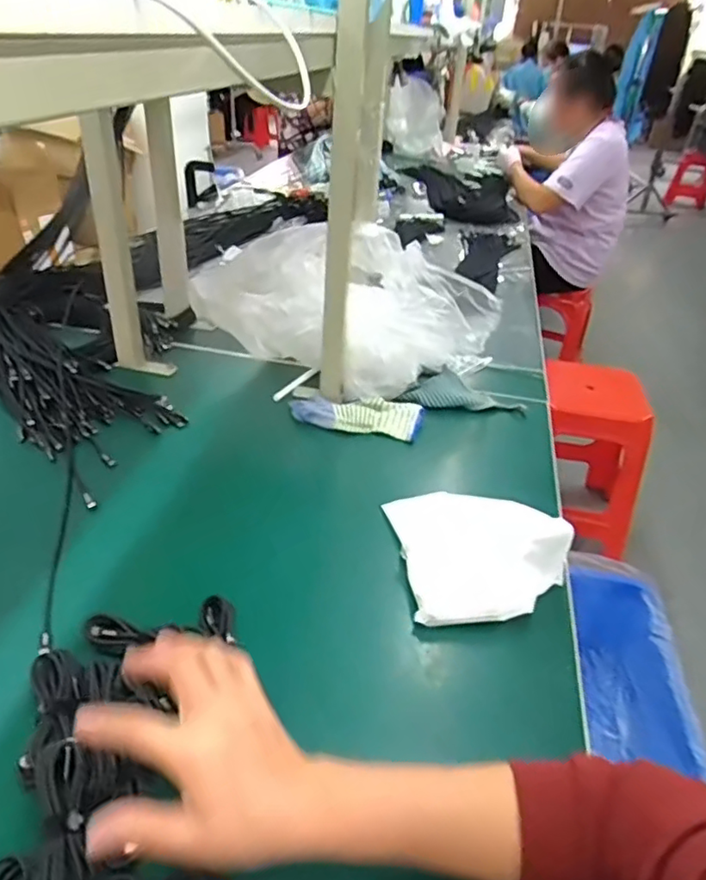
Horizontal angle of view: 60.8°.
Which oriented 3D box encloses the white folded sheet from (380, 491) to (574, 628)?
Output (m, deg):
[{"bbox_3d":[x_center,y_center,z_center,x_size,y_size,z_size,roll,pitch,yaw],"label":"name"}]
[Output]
[{"bbox_3d":[0.136,0.110,0.640,0.165,0.071,0.172,-2,35,-9],"label":"white folded sheet"}]

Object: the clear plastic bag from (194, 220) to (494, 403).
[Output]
[{"bbox_3d":[0.003,-0.196,0.915,0.423,0.210,0.184,6,35,3],"label":"clear plastic bag"}]

